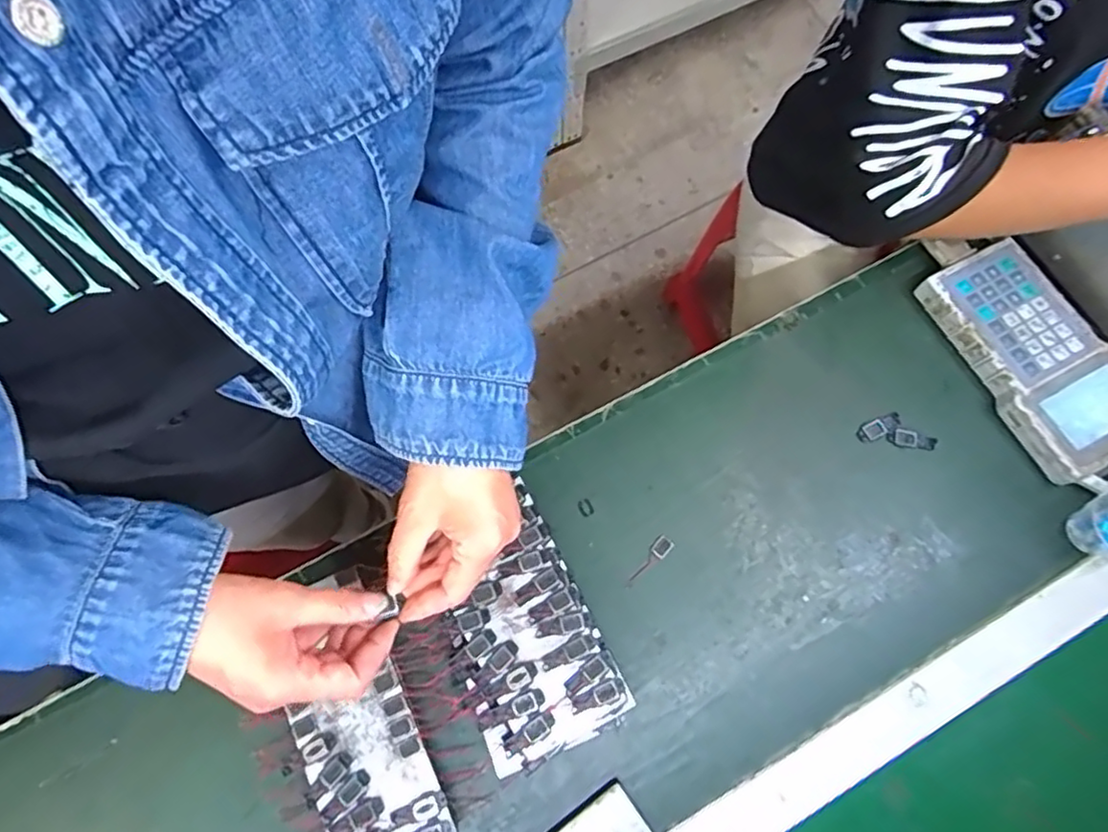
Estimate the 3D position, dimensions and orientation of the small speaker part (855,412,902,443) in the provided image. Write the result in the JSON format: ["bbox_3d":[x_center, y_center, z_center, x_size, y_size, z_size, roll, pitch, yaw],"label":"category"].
[{"bbox_3d":[0.280,0.010,0.559,0.038,0.004,0.015,-24,74,-8],"label":"small speaker part"}]

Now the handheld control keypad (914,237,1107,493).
[{"bbox_3d":[0.421,-0.045,0.558,0.104,0.032,0.221,-25,74,-8],"label":"handheld control keypad"}]

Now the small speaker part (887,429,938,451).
[{"bbox_3d":[0.307,0.019,0.556,0.041,0.004,0.016,8,73,2],"label":"small speaker part"}]

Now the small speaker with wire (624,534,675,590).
[{"bbox_3d":[0.076,0.119,0.525,0.014,0.004,0.051,42,77,11],"label":"small speaker with wire"}]

